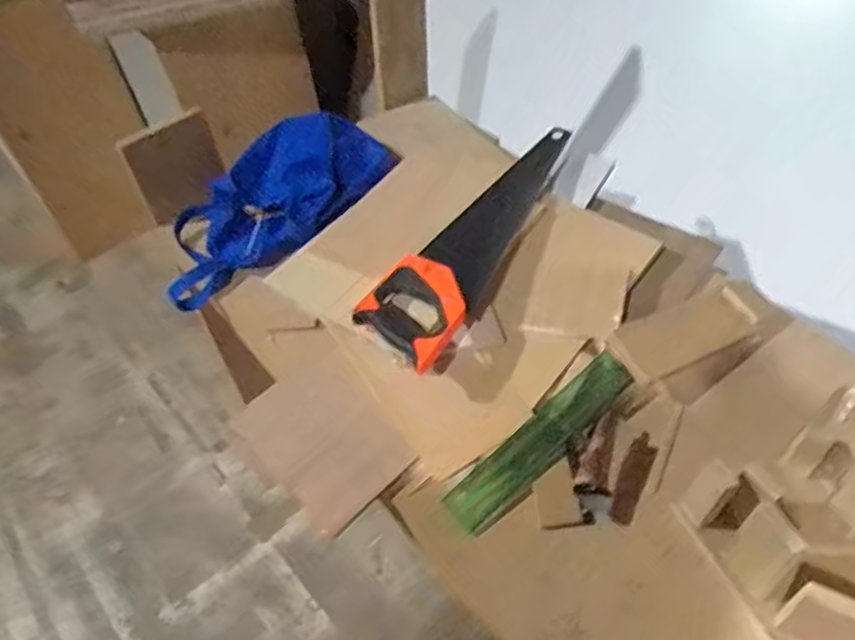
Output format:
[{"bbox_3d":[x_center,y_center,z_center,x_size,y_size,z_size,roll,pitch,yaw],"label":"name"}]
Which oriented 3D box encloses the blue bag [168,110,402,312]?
[{"bbox_3d":[-0.215,-0.161,0.895,0.345,0.132,0.157,-37,53,3],"label":"blue bag"}]

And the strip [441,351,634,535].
[{"bbox_3d":[0.124,0.128,0.701,0.247,0.009,0.050,-39,72,-15],"label":"strip"}]

